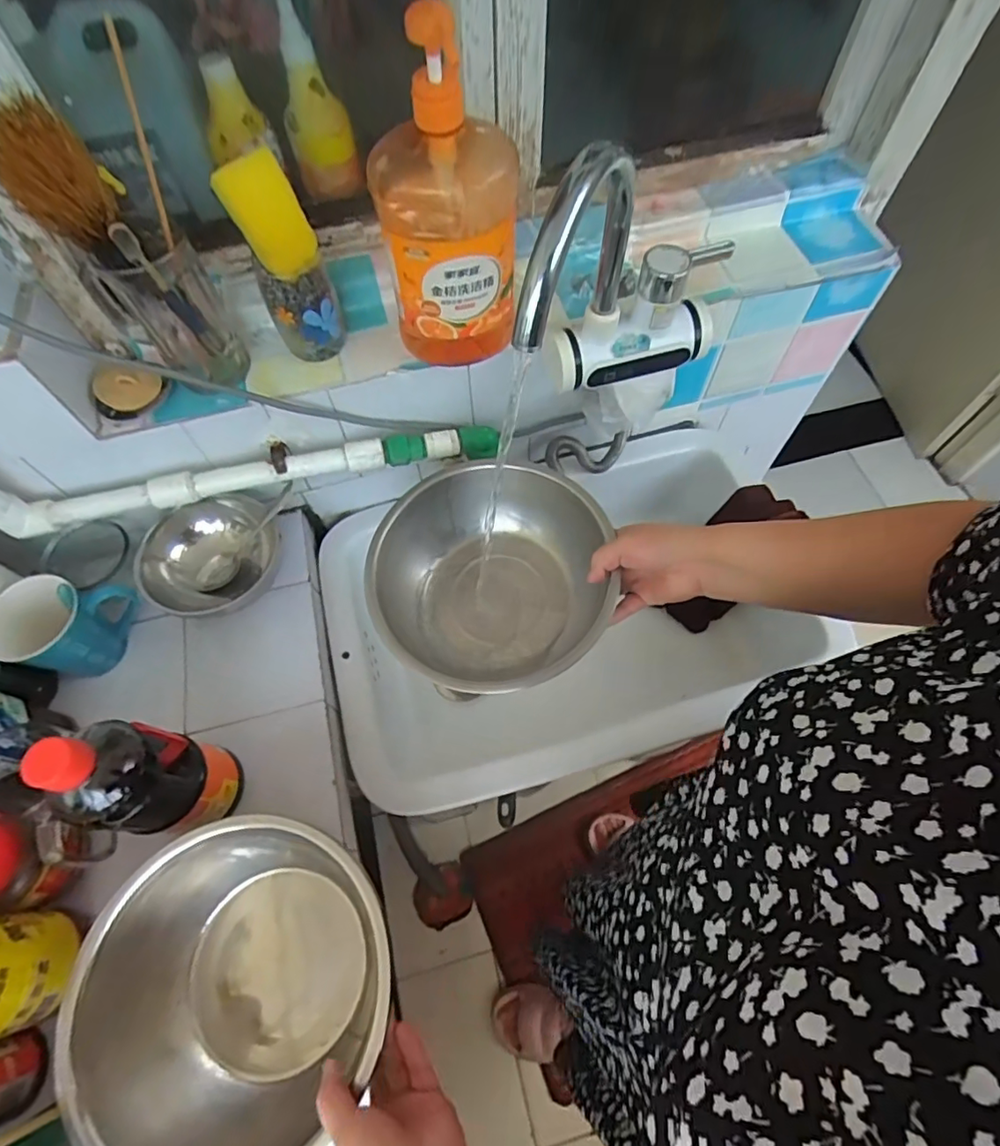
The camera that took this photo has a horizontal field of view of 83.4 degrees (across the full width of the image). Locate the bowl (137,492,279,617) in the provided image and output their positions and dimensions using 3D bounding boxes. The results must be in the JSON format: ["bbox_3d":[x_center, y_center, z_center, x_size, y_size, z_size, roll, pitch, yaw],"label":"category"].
[{"bbox_3d":[-0.339,-0.027,0.659,0.150,0.067,0.168,29,70,-11],"label":"bowl"}]

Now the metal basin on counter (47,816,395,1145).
[{"bbox_3d":[-0.205,0.333,0.463,0.214,0.128,0.232,0,63,1],"label":"metal basin on counter"}]

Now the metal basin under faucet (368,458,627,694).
[{"bbox_3d":[-0.009,0.012,0.560,0.225,0.103,0.221,0,63,1],"label":"metal basin under faucet"}]

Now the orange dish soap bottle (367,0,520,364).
[{"bbox_3d":[-0.041,-0.299,0.487,0.120,0.260,0.062,-2,63,0],"label":"orange dish soap bottle"}]

